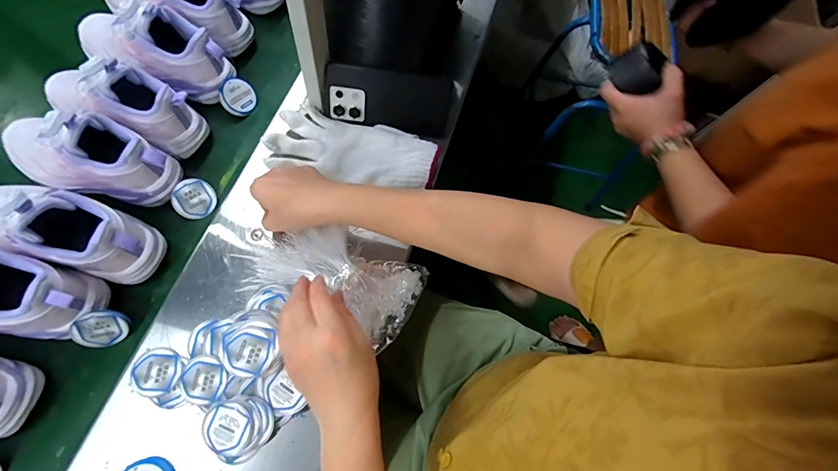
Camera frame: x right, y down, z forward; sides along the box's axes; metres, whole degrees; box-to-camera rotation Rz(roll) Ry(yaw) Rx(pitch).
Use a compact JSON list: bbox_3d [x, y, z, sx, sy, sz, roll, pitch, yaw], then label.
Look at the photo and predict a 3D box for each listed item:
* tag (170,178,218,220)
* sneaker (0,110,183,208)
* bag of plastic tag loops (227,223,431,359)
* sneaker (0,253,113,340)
[{"bbox_3d":[-0.284,-0.046,0.493,0.049,0.004,0.049,-1,94,-20],"label":"tag"},{"bbox_3d":[-0.394,-0.088,0.444,0.196,0.098,0.095,13,67,-2],"label":"sneaker"},{"bbox_3d":[-0.095,0.047,0.443,0.191,0.027,0.096,21,69,4],"label":"bag of plastic tag loops"},{"bbox_3d":[-0.440,0.052,0.378,0.214,0.098,0.078,4,68,-1],"label":"sneaker"}]

